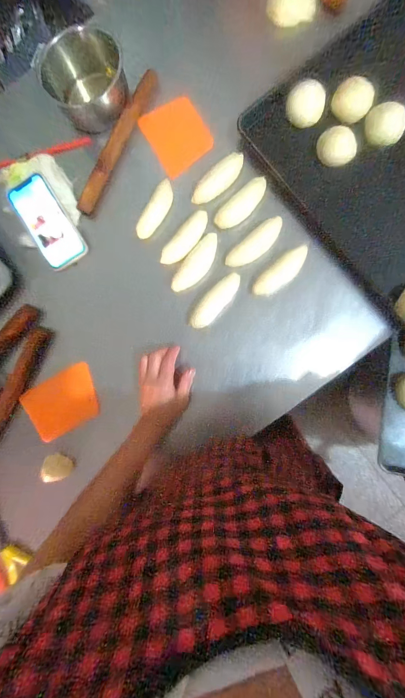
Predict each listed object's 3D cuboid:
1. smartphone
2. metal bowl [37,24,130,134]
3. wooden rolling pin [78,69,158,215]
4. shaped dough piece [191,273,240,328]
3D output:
[{"bbox_3d":[-0.263,-0.214,0.507,0.071,0.017,0.147,-28,101,3],"label":"smartphone"},{"bbox_3d":[-0.197,-0.455,0.520,0.138,0.095,0.132,-30,84,3],"label":"metal bowl"},{"bbox_3d":[-0.147,-0.366,0.526,0.027,0.021,0.281,25,89,7],"label":"wooden rolling pin"},{"bbox_3d":[0.022,-0.079,0.488,0.036,0.019,0.106,42,91,7],"label":"shaped dough piece"}]

